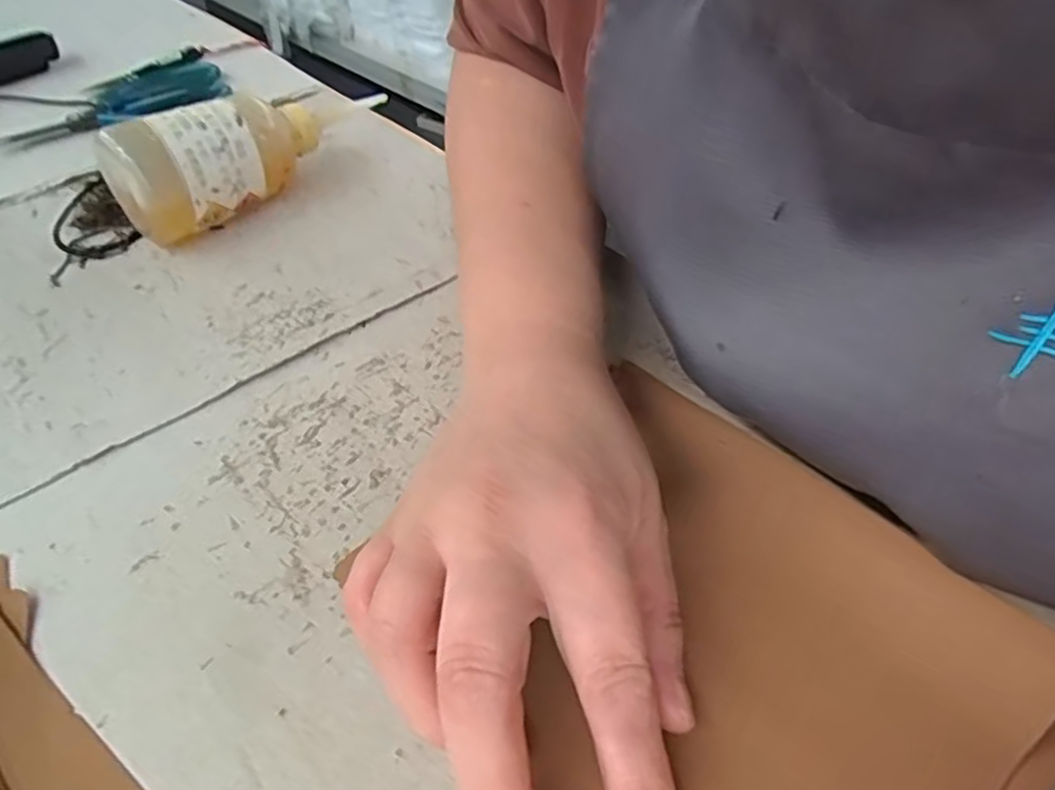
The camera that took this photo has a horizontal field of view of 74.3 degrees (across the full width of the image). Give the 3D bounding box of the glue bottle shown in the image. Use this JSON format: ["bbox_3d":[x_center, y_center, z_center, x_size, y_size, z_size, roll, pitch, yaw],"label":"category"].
[{"bbox_3d":[-0.158,-0.158,0.426,0.054,0.064,0.182,31,56,33],"label":"glue bottle"}]

